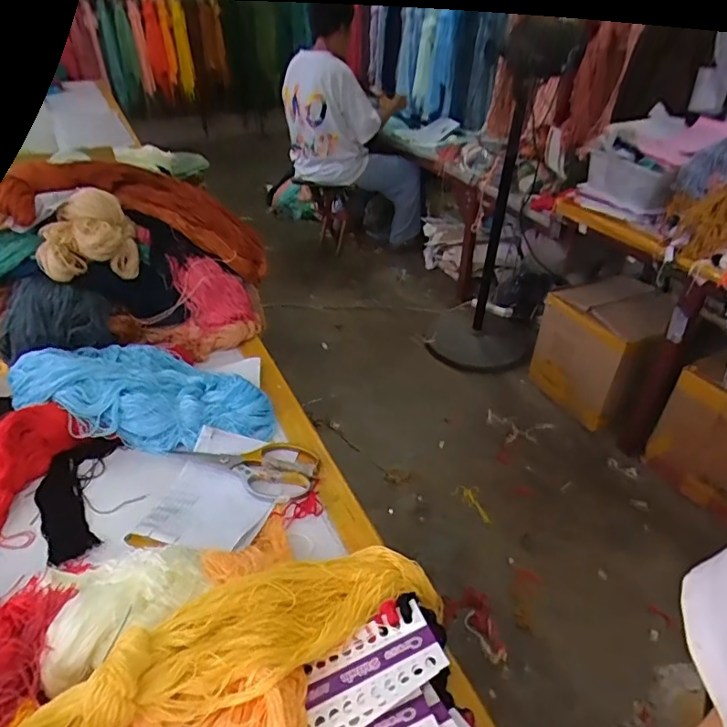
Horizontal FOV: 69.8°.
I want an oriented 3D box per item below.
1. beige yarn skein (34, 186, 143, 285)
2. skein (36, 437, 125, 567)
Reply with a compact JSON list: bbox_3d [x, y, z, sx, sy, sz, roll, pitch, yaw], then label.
[{"bbox_3d":[-0.450,-0.201,0.853,0.148,0.136,0.100,-16,40,-22],"label":"beige yarn skein"},{"bbox_3d":[-0.376,0.173,0.678,0.095,0.025,0.179,-10,38,-15],"label":"skein"}]

